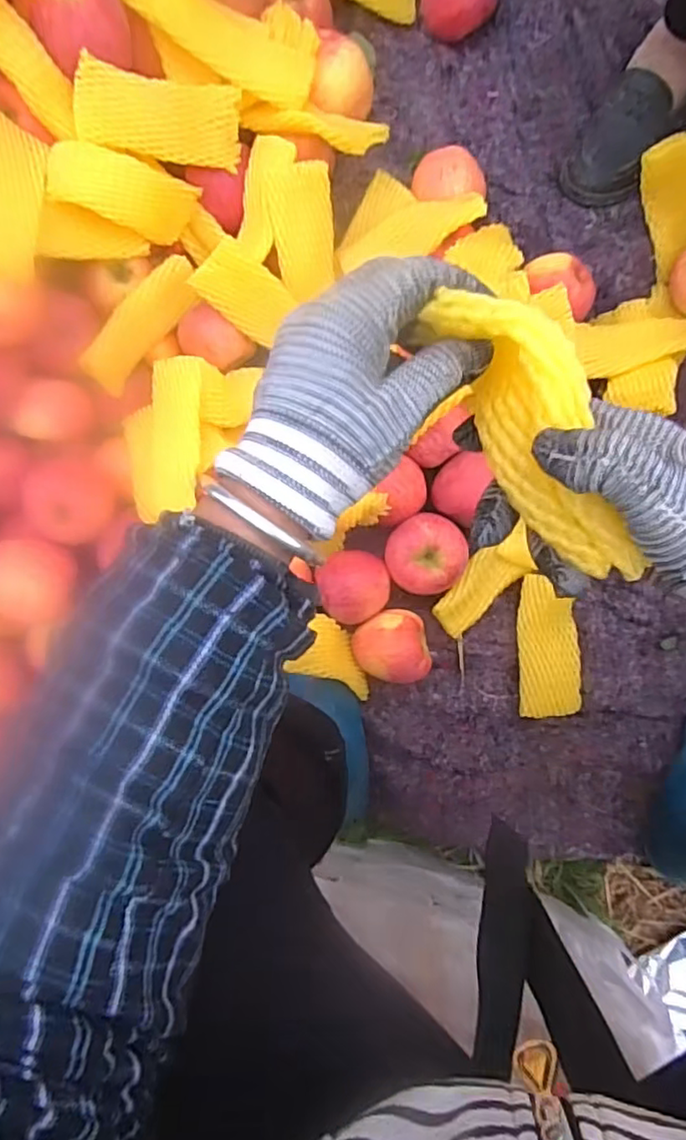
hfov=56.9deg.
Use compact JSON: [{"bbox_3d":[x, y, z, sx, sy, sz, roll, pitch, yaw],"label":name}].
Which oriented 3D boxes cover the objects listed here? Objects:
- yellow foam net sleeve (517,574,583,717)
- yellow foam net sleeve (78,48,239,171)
[{"bbox_3d":[0.220,0.081,0.673,0.063,0.026,0.146,0,87,3],"label":"yellow foam net sleeve"},{"bbox_3d":[-0.171,-0.426,0.596,0.148,0.009,0.067,-4,128,-24],"label":"yellow foam net sleeve"}]

